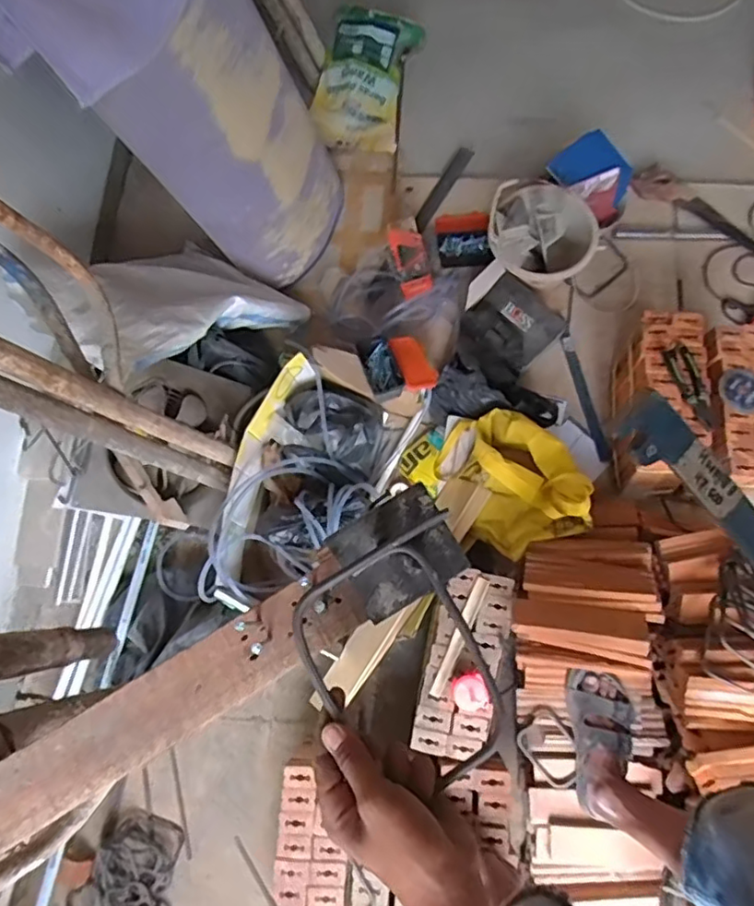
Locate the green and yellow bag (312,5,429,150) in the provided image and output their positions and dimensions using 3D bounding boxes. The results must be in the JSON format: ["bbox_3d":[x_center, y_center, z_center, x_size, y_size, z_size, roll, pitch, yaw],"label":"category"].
[{"bbox_3d":[-0.036,-1.043,1.654,0.253,0.140,0.353,15,78,5],"label":"green and yellow bag"}]

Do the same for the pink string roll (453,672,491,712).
[{"bbox_3d":[0.173,0.442,1.099,0.063,0.049,0.063,-1,76,2],"label":"pink string roll"}]

